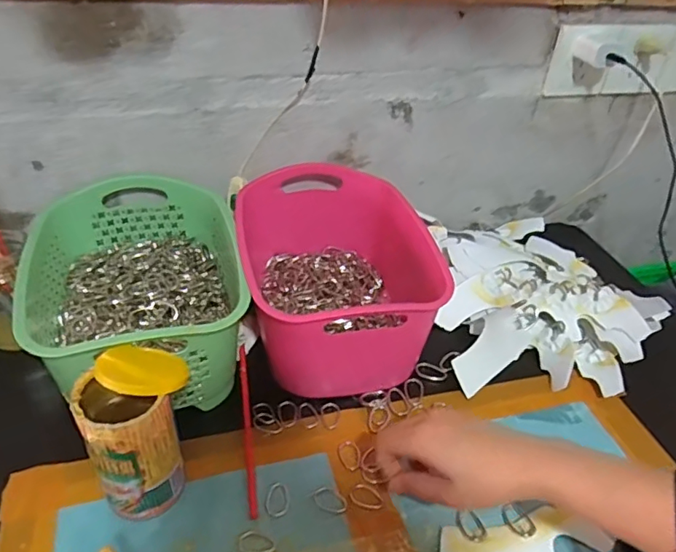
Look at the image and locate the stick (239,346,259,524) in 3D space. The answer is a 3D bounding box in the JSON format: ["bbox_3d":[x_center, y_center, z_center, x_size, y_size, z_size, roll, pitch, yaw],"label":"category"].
[{"bbox_3d":[-0.086,0.135,0.508,0.009,0.004,0.188,-4,39,-11],"label":"stick"}]

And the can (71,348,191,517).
[{"bbox_3d":[-0.152,0.122,0.420,0.079,0.128,0.070,-16,42,-24],"label":"can"}]

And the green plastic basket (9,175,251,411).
[{"bbox_3d":[-0.199,0.012,0.557,0.192,0.113,0.256,-5,39,-13],"label":"green plastic basket"}]

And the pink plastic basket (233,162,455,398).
[{"bbox_3d":[-0.009,-0.007,0.600,0.193,0.119,0.268,-6,39,-14],"label":"pink plastic basket"}]

